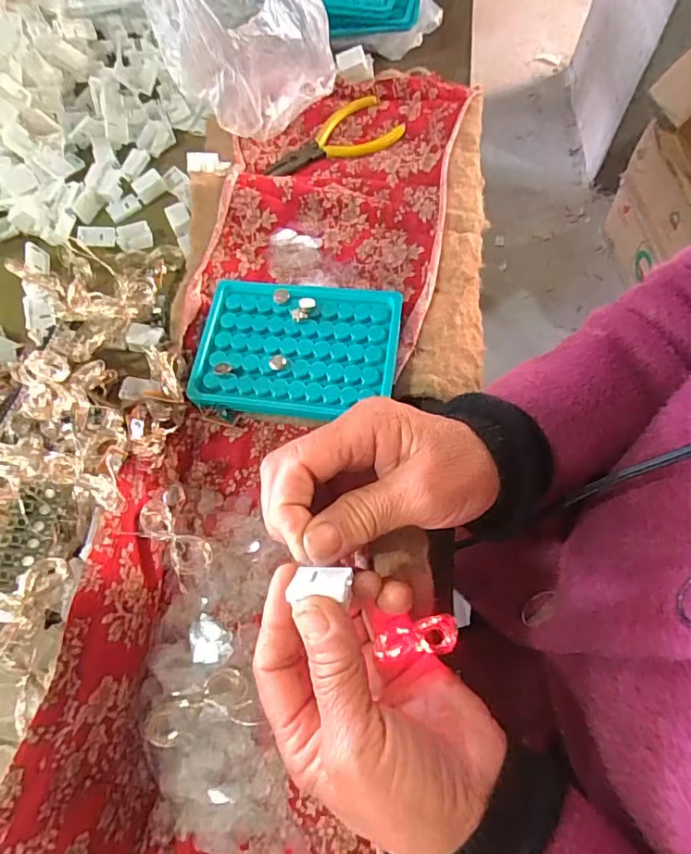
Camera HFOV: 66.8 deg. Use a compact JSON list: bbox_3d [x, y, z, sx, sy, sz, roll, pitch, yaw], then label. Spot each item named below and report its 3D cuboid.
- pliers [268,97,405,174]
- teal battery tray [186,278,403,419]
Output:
[{"bbox_3d":[-0.010,-0.242,0.447,0.121,0.009,0.060,-36,69,-11],"label":"pliers"},{"bbox_3d":[-0.033,-0.054,0.359,0.134,0.022,0.092,3,67,5],"label":"teal battery tray"}]

